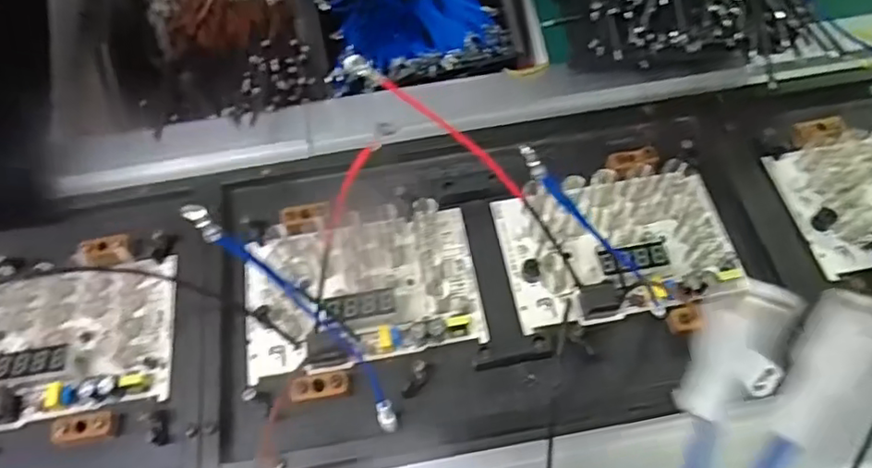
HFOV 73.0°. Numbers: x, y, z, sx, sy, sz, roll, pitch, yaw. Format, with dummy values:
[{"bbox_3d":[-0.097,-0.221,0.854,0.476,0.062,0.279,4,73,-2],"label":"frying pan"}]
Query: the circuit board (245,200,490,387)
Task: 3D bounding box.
[{"bbox_3d":[-0.045,0.028,0.346,0.136,0.020,0.088,-9,64,-4],"label":"circuit board"}]

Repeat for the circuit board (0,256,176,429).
[{"bbox_3d":[-0.223,0.062,0.340,0.134,0.020,0.084,-10,64,-5],"label":"circuit board"}]

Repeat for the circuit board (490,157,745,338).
[{"bbox_3d":[0.110,0.003,0.352,0.135,0.018,0.090,-5,64,-2],"label":"circuit board"}]

